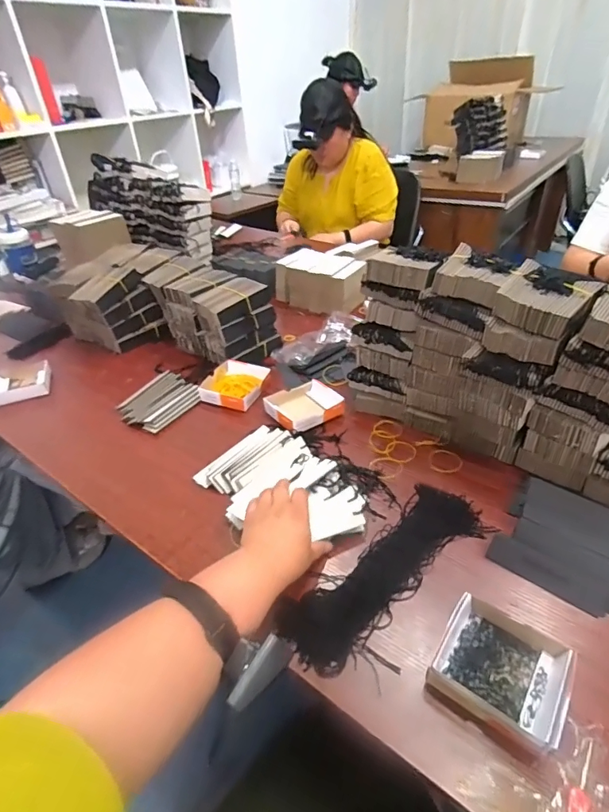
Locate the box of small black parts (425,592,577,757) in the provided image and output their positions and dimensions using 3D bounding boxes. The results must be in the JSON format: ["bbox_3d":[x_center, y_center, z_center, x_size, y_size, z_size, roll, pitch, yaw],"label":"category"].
[{"bbox_3d":[0.195,0.256,0.443,0.112,0.033,0.111,21,43,29],"label":"box of small black parts"}]

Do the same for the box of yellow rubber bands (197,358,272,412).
[{"bbox_3d":[-0.135,-0.040,0.870,0.107,0.031,0.121,10,39,18],"label":"box of yellow rubber bands"}]

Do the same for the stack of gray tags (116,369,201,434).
[{"bbox_3d":[-0.273,-0.007,0.848,0.122,0.028,0.141,21,43,29],"label":"stack of gray tags"}]

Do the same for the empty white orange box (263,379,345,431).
[{"bbox_3d":[-0.001,-0.001,0.804,0.116,0.033,0.105,-27,43,-28],"label":"empty white orange box"}]

